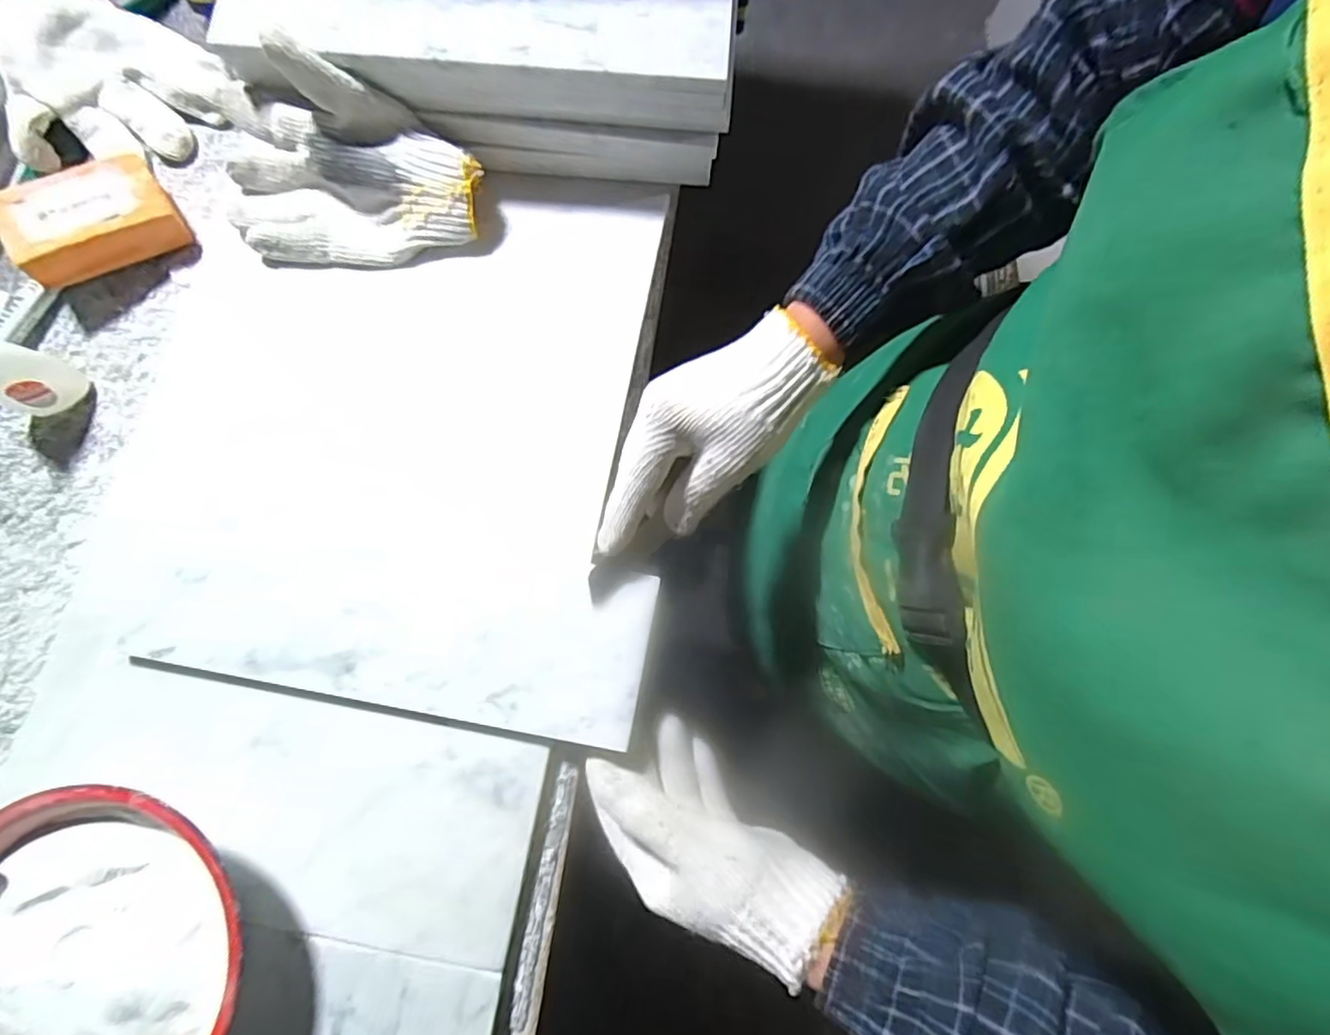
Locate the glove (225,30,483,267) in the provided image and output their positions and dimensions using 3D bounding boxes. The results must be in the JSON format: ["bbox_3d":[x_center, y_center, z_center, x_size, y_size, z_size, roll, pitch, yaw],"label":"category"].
[{"bbox_3d":[-0.210,-0.221,0.394,0.174,0.085,0.091,5,78,-1],"label":"glove"}]

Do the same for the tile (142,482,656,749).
[{"bbox_3d":[-0.156,0.057,0.370,0.288,0.006,0.105,11,79,1],"label":"tile"}]

